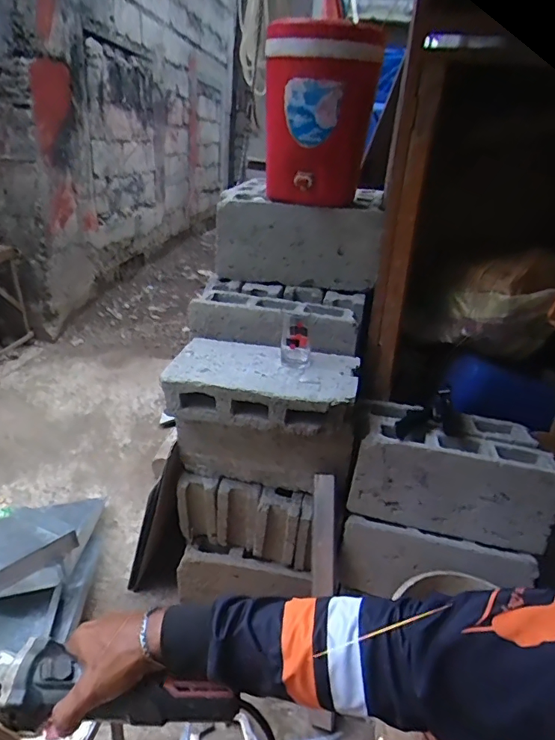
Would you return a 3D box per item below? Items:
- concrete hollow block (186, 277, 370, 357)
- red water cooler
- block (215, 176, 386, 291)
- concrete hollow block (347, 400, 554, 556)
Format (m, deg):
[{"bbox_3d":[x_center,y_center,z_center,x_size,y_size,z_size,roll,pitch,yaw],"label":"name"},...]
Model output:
[{"bbox_3d":[0.000,-0.130,1.144,0.398,0.103,0.180,7,25,6],"label":"concrete hollow block"},{"bbox_3d":[0.087,-0.543,1.057,0.228,0.327,0.226,5,24,2],"label":"red water cooler"},{"bbox_3d":[0.059,-0.336,1.221,0.397,0.196,0.189,7,25,6],"label":"block"},{"bbox_3d":[0.378,0.216,1.054,0.394,0.195,0.205,9,25,10],"label":"concrete hollow block"}]

